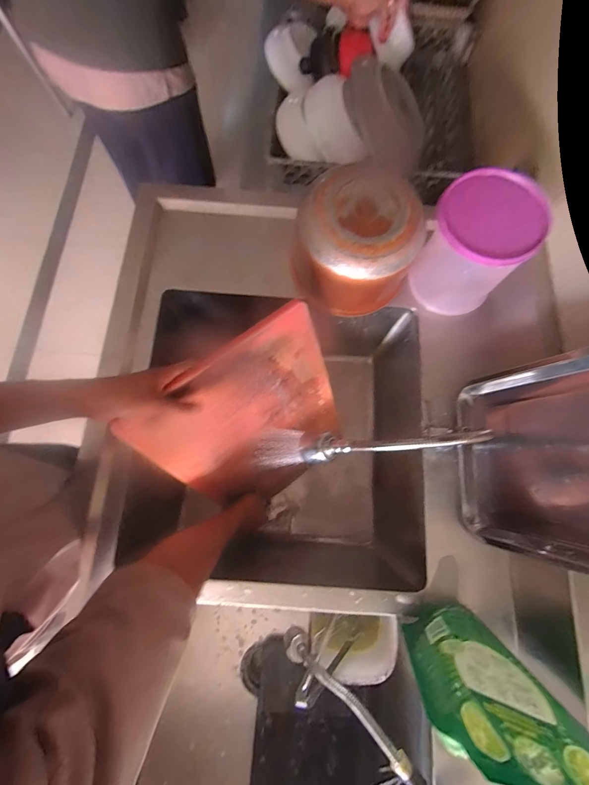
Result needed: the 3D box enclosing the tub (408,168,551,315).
[{"bbox_3d":[0.290,-0.236,0.522,0.127,0.179,0.152,-41,80,-9],"label":"tub"}]

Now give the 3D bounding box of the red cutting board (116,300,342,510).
[{"bbox_3d":[-0.060,0.075,0.574,0.322,0.387,0.021,-36,50,-10],"label":"red cutting board"}]

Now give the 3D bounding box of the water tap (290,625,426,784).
[{"bbox_3d":[0.114,0.532,0.478,0.364,0.092,0.066,19,74,40],"label":"water tap"}]

